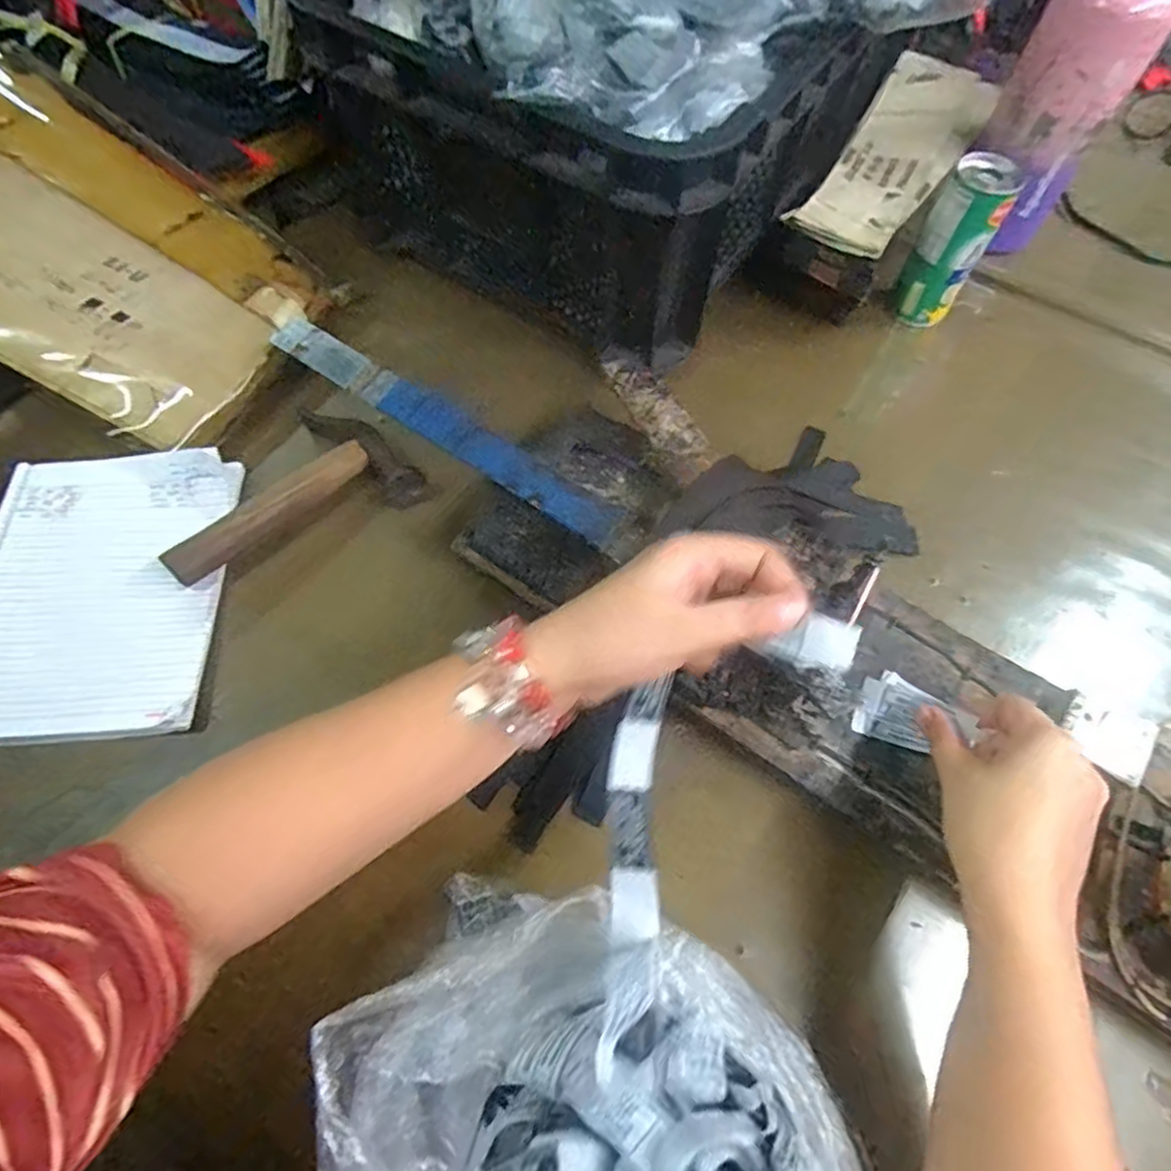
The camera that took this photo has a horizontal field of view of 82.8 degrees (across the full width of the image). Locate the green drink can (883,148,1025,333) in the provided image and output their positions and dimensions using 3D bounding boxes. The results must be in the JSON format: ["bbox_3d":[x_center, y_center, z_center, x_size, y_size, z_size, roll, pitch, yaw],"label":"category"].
[{"bbox_3d":[0.307,-0.284,0.556,0.051,0.122,0.049,31,64,13],"label":"green drink can"}]

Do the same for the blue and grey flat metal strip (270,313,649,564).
[{"bbox_3d":[-0.093,-0.107,0.458,0.319,0.011,0.034,33,63,13],"label":"blue and grey flat metal strip"}]

